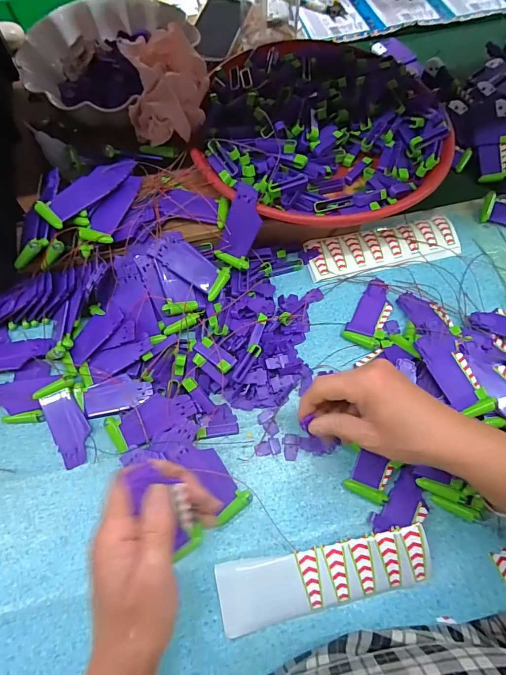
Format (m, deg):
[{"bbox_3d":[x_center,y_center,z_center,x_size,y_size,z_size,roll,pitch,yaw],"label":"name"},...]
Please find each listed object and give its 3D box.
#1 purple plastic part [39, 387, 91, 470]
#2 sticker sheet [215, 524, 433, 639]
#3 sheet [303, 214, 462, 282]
[{"bbox_3d":[-0.192,0.094,0.395,0.037,0.004,0.079,-21,81,-8],"label":"purple plastic part"},{"bbox_3d":[0.065,0.217,0.342,0.191,0.018,0.052,-11,67,-4],"label":"sticker sheet"},{"bbox_3d":[0.165,-0.115,0.482,0.192,0.006,0.060,-12,69,-4],"label":"sheet"}]

